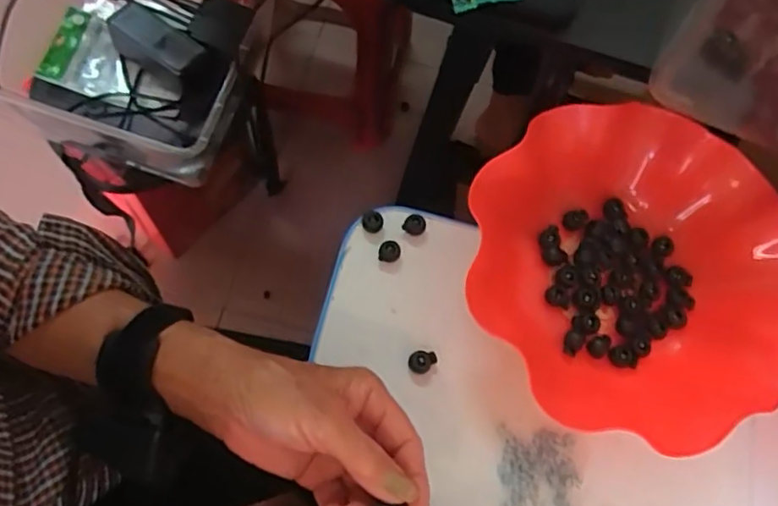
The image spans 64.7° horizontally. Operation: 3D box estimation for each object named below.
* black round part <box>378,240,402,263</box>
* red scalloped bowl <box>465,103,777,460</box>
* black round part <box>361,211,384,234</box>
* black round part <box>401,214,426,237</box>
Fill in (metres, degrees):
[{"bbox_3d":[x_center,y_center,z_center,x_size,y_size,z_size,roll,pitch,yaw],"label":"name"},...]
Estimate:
[{"bbox_3d":[0.001,-0.001,0.446,0.016,0.012,0.015,1,69,-2],"label":"black round part"},{"bbox_3d":[0.171,0.007,0.426,0.219,0.063,0.212,1,69,-2],"label":"red scalloped bowl"},{"bbox_3d":[-0.012,-0.022,0.451,0.016,0.011,0.014,12,70,2],"label":"black round part"},{"bbox_3d":[0.019,-0.020,0.455,0.016,0.014,0.013,19,70,5],"label":"black round part"}]

